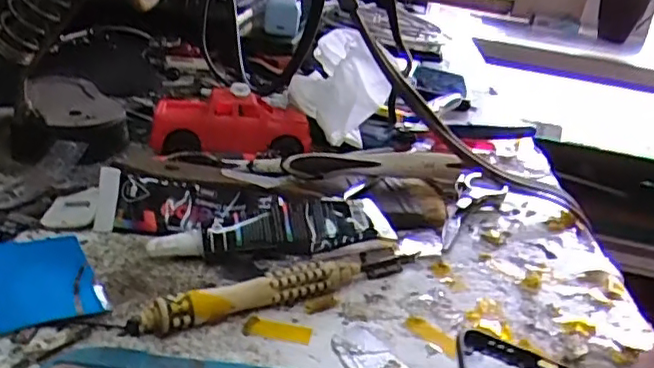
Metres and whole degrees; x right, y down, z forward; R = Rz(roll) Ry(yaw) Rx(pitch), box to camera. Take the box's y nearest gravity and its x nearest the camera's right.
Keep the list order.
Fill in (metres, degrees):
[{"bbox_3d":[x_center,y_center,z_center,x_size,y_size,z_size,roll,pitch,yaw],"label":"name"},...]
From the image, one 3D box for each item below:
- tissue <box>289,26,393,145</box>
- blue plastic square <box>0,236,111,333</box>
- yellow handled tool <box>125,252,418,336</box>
[{"bbox_3d":[0.007,-0.064,0.397,0.058,0.062,0.078,5,25,-3],"label":"tissue"},{"bbox_3d":[-0.117,0.037,0.250,0.038,0.004,0.064,-11,30,-33],"label":"blue plastic square"},{"bbox_3d":[-0.015,0.041,0.255,0.128,0.014,0.014,-10,30,-31],"label":"yellow handled tool"}]

